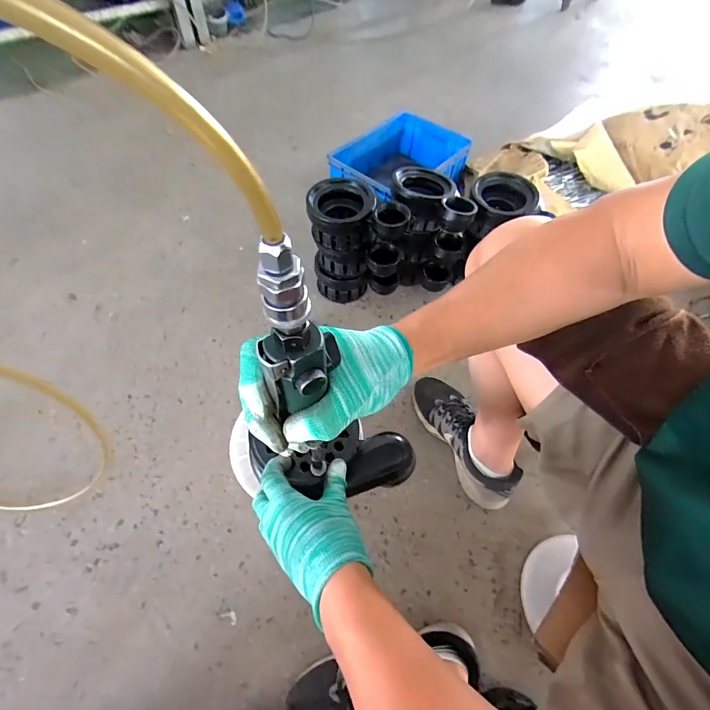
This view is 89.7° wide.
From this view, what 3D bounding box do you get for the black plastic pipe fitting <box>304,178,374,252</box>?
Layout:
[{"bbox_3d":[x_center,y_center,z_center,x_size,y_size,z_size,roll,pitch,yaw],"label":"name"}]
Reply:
[{"bbox_3d":[-0.032,-0.309,0.794,0.138,0.094,0.126,5,58,0],"label":"black plastic pipe fitting"}]

